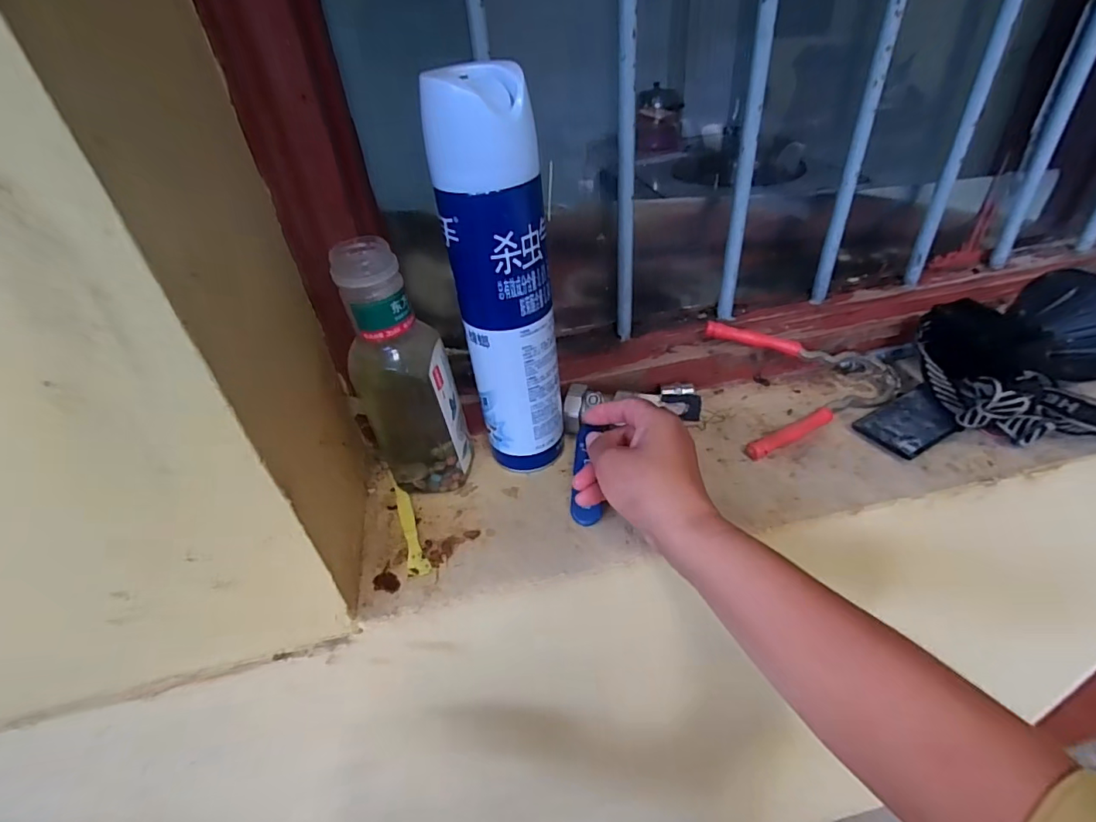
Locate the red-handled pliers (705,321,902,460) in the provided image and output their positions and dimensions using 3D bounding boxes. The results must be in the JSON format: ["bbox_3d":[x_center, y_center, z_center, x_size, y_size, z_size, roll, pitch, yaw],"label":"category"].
[{"bbox_3d":[0.236,-0.024,0.464,0.159,0.026,0.130,-4,61,-8],"label":"red-handled pliers"}]

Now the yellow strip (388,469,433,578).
[{"bbox_3d":[-0.112,0.084,0.401,0.015,0.005,0.115,-19,40,-16],"label":"yellow strip"}]

